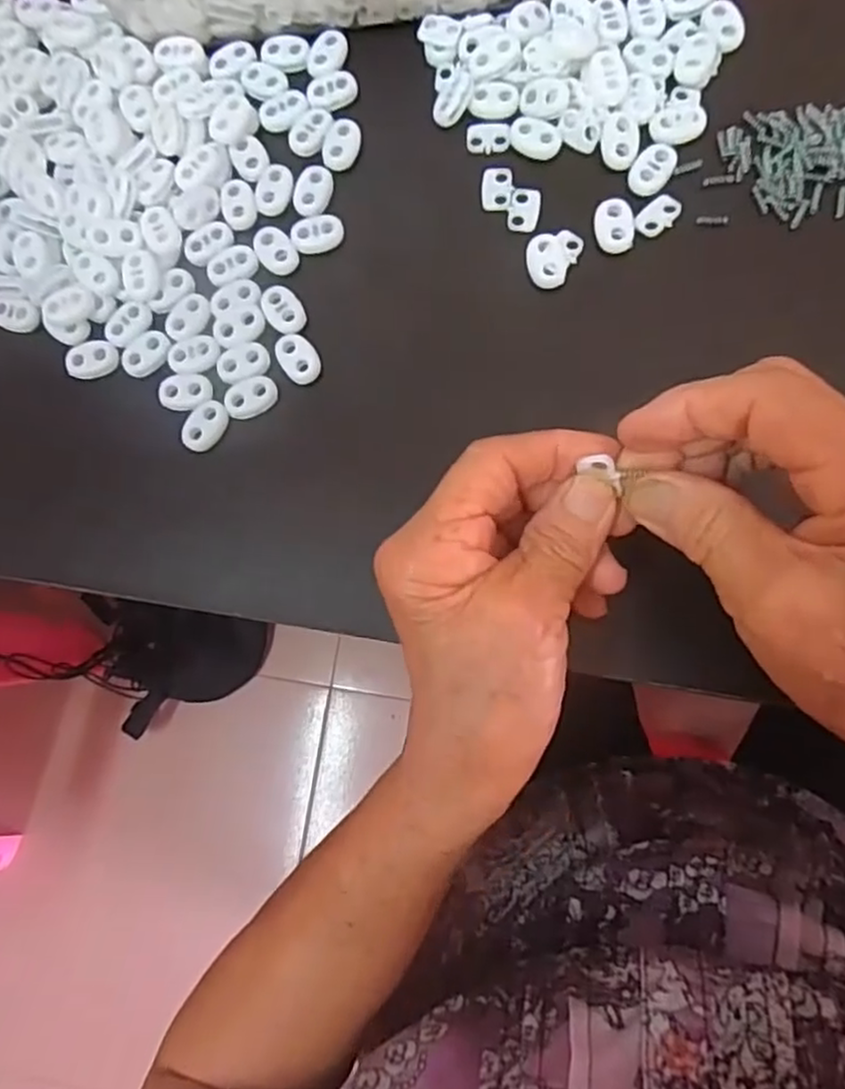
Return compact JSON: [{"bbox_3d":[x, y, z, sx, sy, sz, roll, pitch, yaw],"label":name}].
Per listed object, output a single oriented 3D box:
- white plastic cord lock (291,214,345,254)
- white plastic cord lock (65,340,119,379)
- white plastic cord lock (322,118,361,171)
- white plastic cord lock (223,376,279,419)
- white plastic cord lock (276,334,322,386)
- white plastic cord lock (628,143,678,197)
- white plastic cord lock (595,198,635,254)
[{"bbox_3d":[-0.045,-0.134,0.300,0.022,0.004,0.016,-12,82,3],"label":"white plastic cord lock"},{"bbox_3d":[-0.142,-0.080,0.299,0.021,0.004,0.016,-6,82,4],"label":"white plastic cord lock"},{"bbox_3d":[-0.035,-0.174,0.305,0.015,0.004,0.023,12,84,6],"label":"white plastic cord lock"},{"bbox_3d":[-0.072,-0.062,0.290,0.023,0.004,0.015,-23,81,2],"label":"white plastic cord lock"},{"bbox_3d":[-0.052,-0.078,0.292,0.015,0.004,0.022,-33,81,0],"label":"white plastic cord lock"},{"bbox_3d":[0.095,-0.154,0.286,0.016,0.004,0.024,32,86,8],"label":"white plastic cord lock"},{"bbox_3d":[0.079,-0.131,0.287,0.015,0.004,0.022,-5,82,4],"label":"white plastic cord lock"}]

